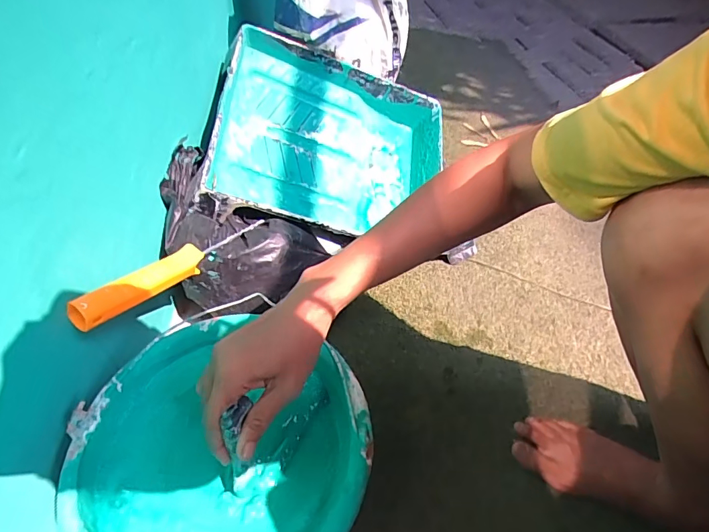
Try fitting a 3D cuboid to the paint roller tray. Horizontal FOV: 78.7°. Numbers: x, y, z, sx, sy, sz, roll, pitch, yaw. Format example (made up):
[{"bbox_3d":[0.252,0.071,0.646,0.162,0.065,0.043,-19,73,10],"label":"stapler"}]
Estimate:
[{"bbox_3d":[-0.028,-0.182,0.649,0.341,0.075,0.292,16,69,-27],"label":"paint roller tray"}]

